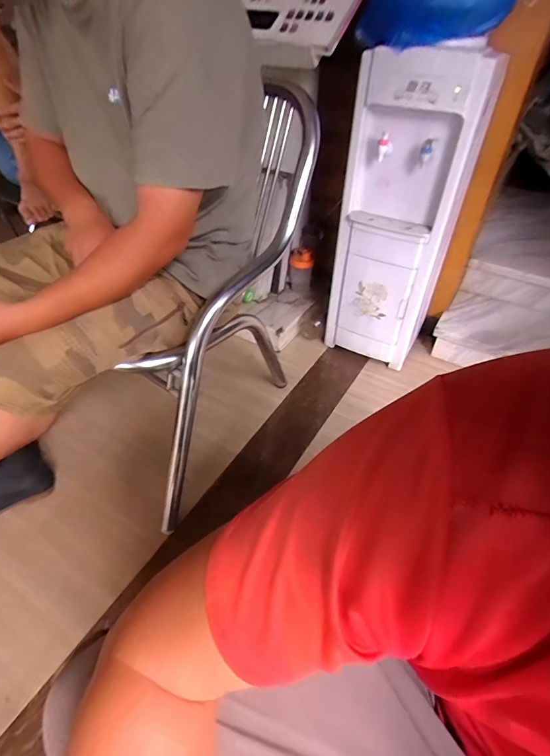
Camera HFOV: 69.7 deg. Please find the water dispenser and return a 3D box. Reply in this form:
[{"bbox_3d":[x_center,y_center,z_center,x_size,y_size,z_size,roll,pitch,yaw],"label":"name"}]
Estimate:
[{"bbox_3d":[0.368,-0.457,1.182,0.311,0.793,0.342,16,45,15],"label":"water dispenser"}]

